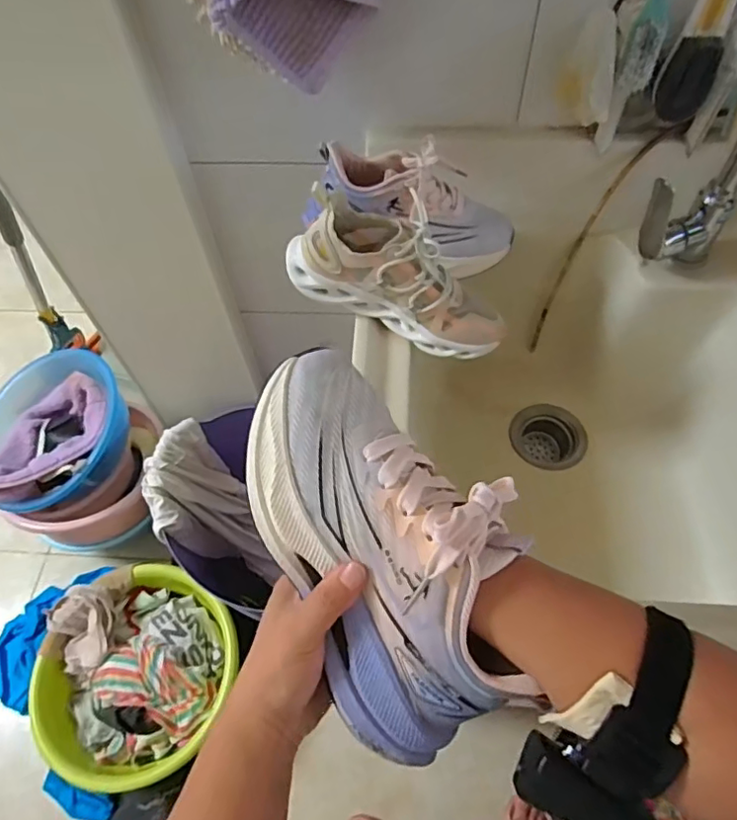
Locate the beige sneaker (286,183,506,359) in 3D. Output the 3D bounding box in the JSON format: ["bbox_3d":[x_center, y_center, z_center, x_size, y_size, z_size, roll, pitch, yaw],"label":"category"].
[{"bbox_3d":[0.035,-0.151,0.608,0.241,0.132,0.086,16,58,9],"label":"beige sneaker"}]

